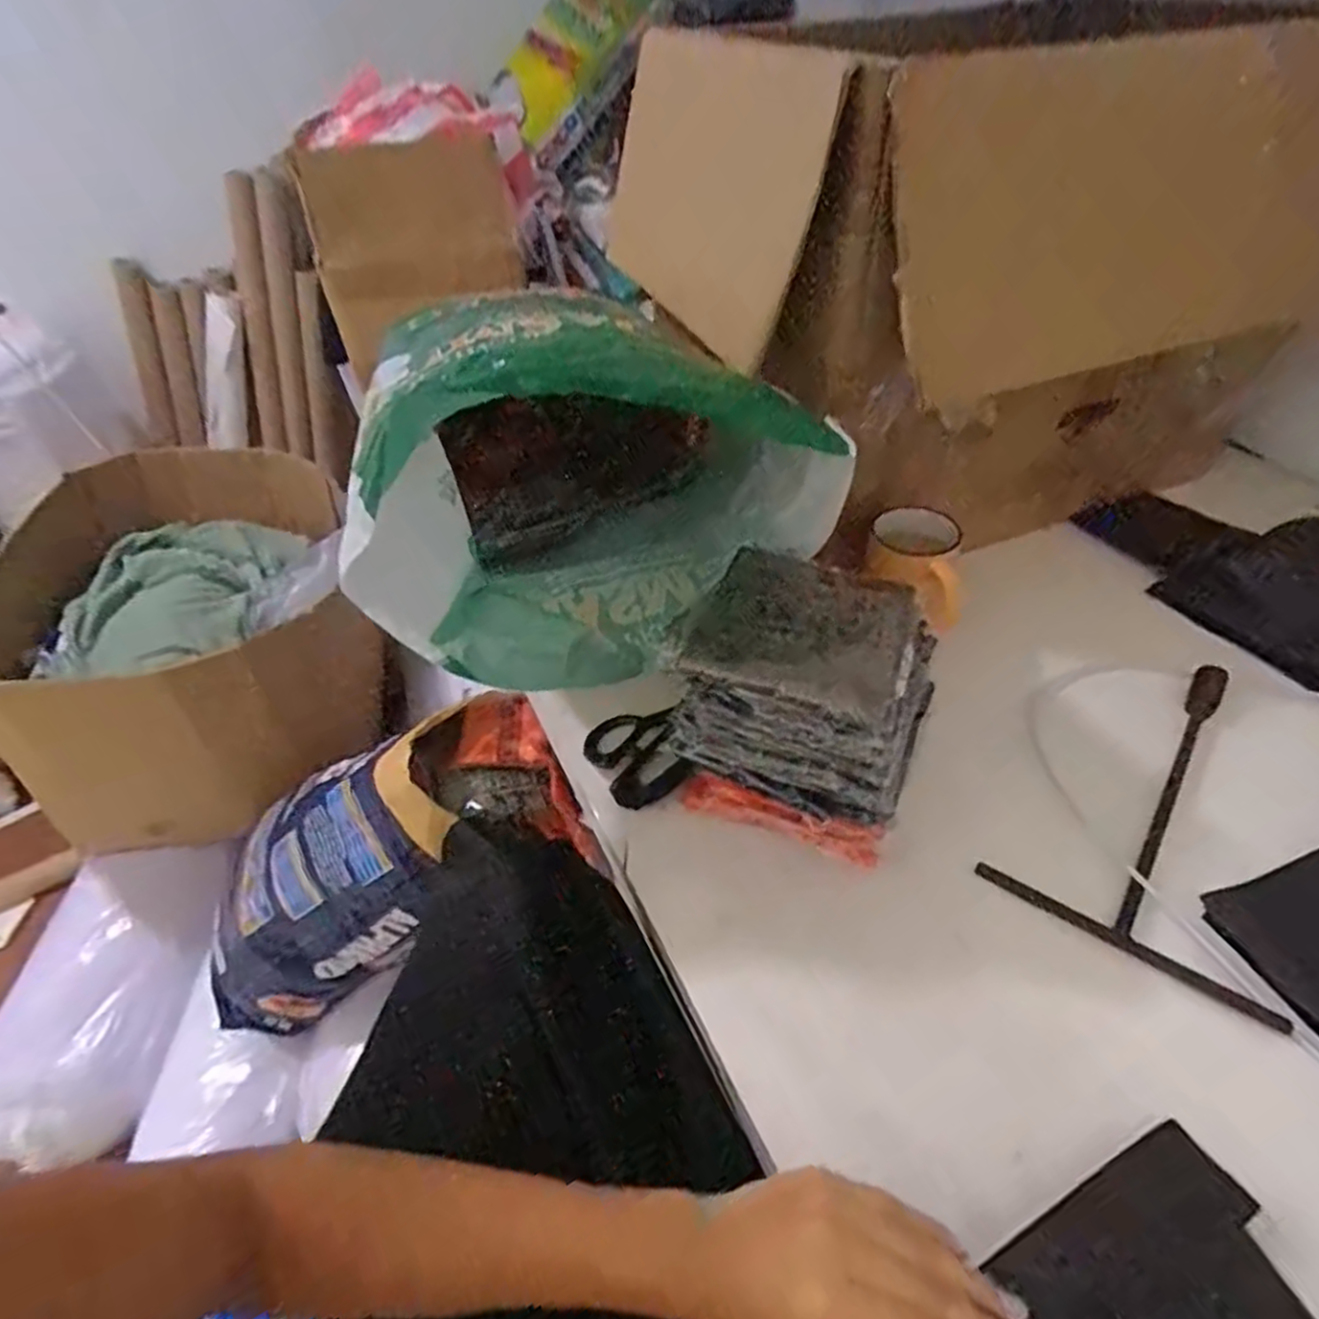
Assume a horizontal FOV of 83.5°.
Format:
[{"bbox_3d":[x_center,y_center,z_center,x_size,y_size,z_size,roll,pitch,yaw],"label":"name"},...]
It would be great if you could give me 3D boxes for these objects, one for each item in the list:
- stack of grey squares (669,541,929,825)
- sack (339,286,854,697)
[{"bbox_3d":[0.096,0.012,0.497,0.156,0.110,0.122,18,47,21],"label":"stack of grey squares"},{"bbox_3d":[-0.033,-0.125,0.556,0.302,0.225,0.251,-7,44,-5],"label":"sack"}]

